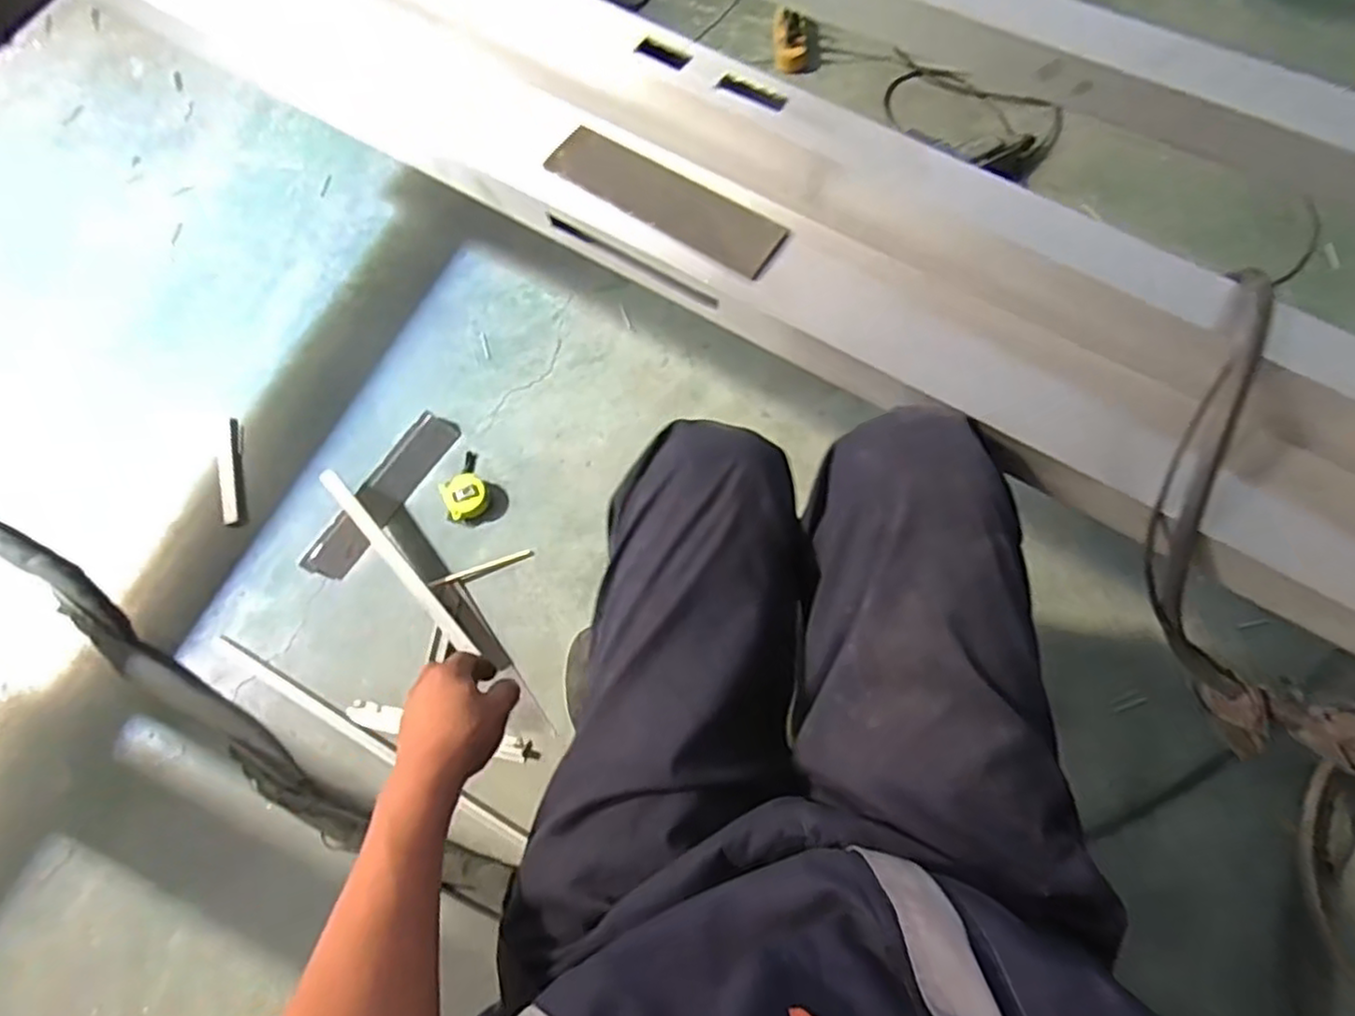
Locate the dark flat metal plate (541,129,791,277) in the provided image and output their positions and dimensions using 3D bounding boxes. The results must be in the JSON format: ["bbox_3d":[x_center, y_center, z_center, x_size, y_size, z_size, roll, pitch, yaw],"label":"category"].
[{"bbox_3d":[-0.012,-0.268,0.601,0.221,0.009,0.051,33,82,14],"label":"dark flat metal plate"}]

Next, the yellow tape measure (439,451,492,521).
[{"bbox_3d":[-0.322,-0.034,1.049,0.064,0.036,0.107,-18,71,-5],"label":"yellow tape measure"}]

